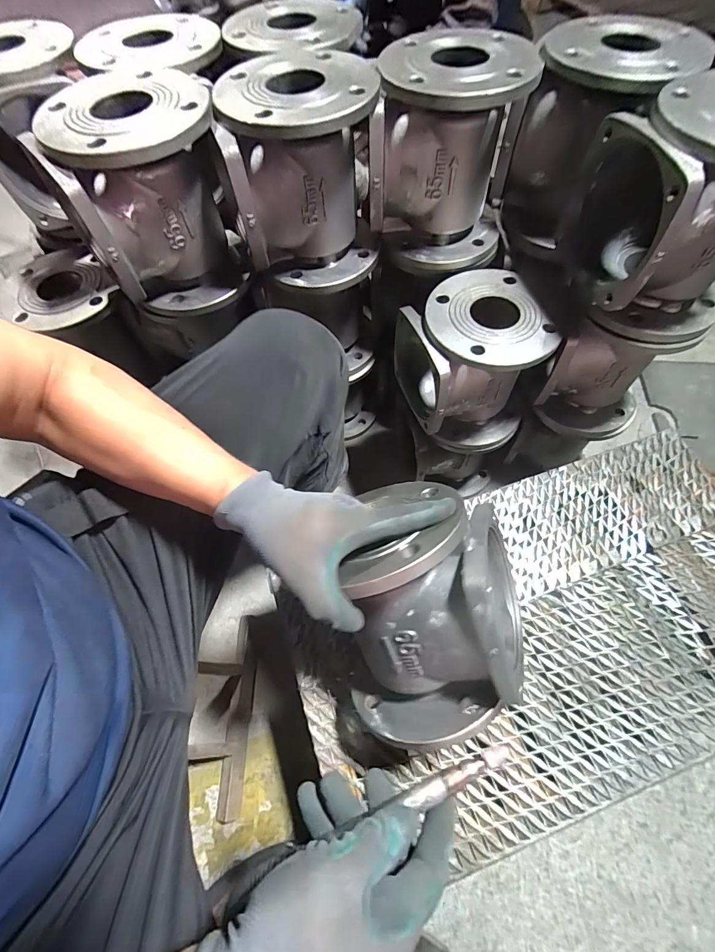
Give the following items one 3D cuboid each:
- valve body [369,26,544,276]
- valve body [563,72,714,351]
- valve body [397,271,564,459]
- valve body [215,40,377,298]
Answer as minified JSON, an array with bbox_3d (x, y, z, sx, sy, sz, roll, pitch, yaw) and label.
[{"bbox_3d":[0.112,-0.404,0.522,0.172,0.191,0.169,9,63,6],"label":"valve body"},{"bbox_3d":[0.351,-0.280,0.452,0.186,0.191,0.165,0,63,2],"label":"valve body"},{"bbox_3d":[0.167,-0.159,0.608,0.174,0.198,0.176,-24,64,-10],"label":"valve body"},{"bbox_3d":[-0.063,-0.360,0.500,0.163,0.185,0.162,-8,63,-2],"label":"valve body"}]

